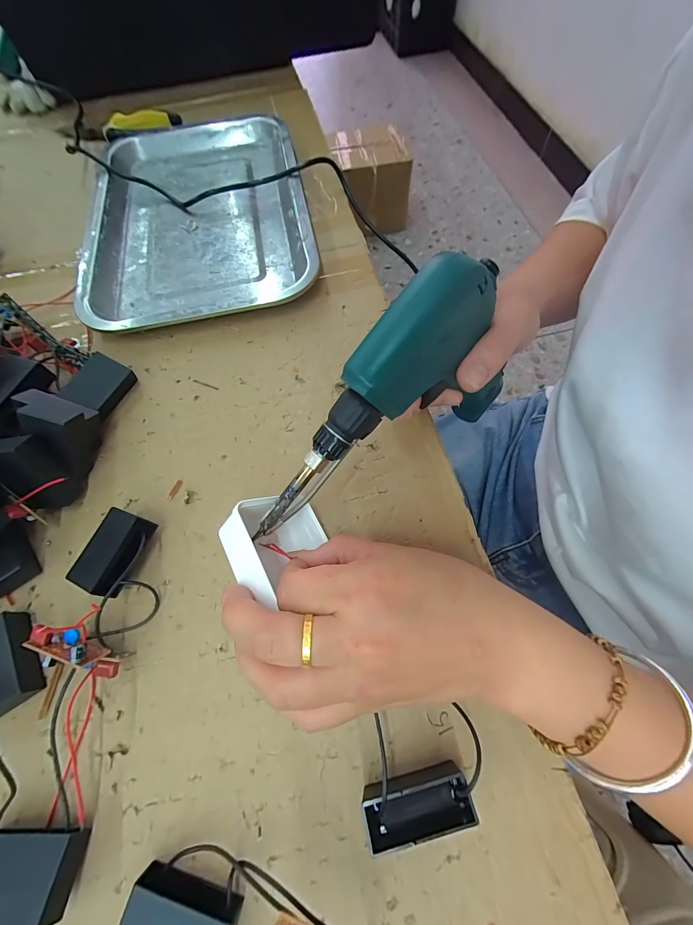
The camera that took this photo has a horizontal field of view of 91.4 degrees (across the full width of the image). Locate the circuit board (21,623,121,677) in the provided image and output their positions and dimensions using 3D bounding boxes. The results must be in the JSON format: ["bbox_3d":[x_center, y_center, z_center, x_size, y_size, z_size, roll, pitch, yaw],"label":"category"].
[{"bbox_3d":[-0.150,0.104,0.191,0.051,0.024,0.019,12,68,8],"label":"circuit board"}]

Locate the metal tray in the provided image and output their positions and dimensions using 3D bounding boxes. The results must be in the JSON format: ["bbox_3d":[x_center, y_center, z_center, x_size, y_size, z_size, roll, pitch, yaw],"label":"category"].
[{"bbox_3d":[-0.149,-0.251,0.338,0.208,0.021,0.300,-11,67,-2],"label":"metal tray"}]

